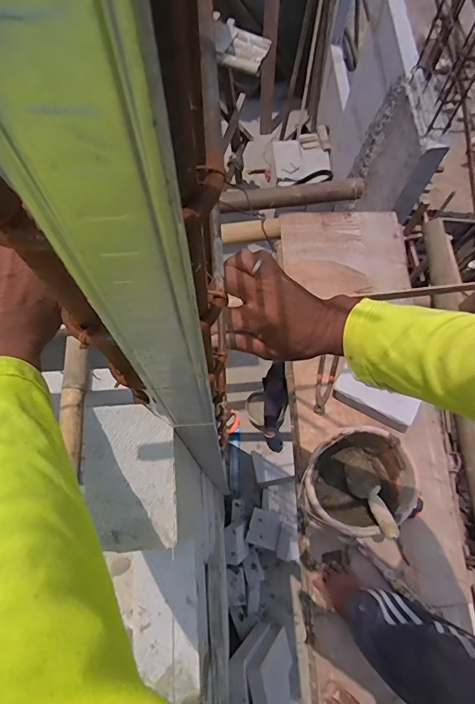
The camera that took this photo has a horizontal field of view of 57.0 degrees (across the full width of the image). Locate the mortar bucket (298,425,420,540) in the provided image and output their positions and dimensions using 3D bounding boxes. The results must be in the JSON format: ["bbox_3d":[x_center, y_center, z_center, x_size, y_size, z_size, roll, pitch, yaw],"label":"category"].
[{"bbox_3d":[0.280,0.311,1.041,0.247,0.180,0.227,0,70,-1],"label":"mortar bucket"}]

